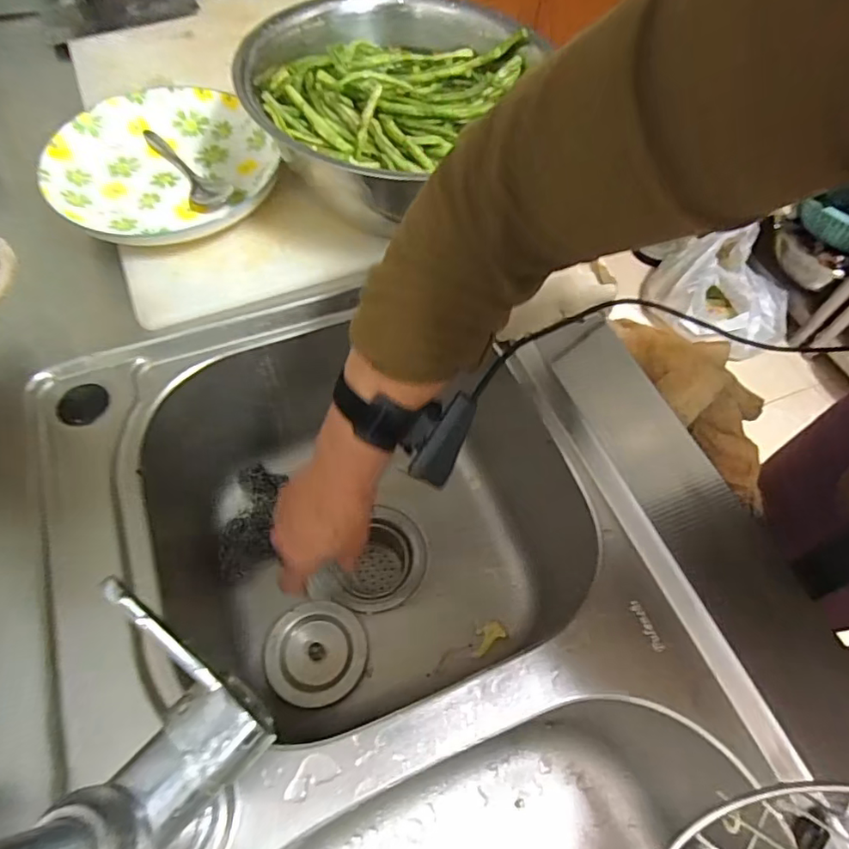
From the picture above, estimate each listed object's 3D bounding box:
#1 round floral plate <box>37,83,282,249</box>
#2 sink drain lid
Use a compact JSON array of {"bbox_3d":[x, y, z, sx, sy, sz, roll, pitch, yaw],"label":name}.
[{"bbox_3d":[-0.239,-0.228,0.496,0.184,0.040,0.197,2,59,-3],"label":"round floral plate"},{"bbox_3d":[-0.097,0.204,0.494,0.086,0.009,0.084,2,59,-3],"label":"sink drain lid"}]

